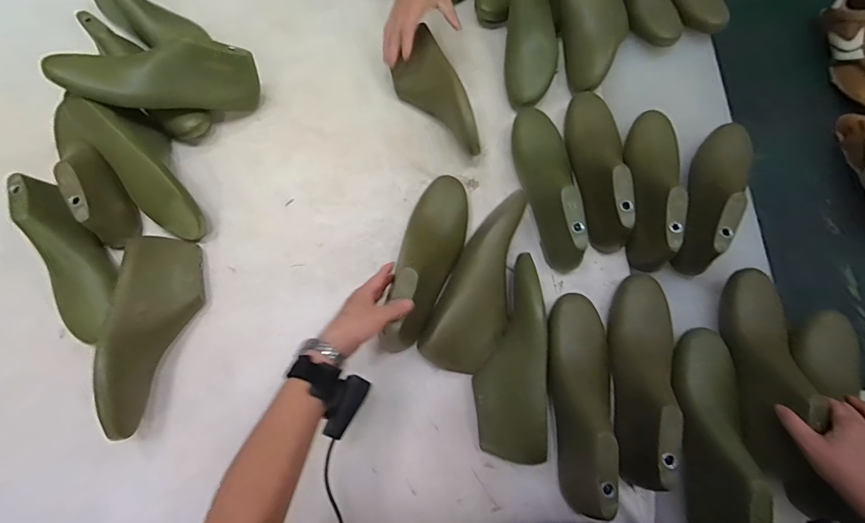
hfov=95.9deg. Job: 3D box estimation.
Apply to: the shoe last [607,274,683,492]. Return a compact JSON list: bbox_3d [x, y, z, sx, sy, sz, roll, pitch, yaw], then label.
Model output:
[{"bbox_3d":[0.282,0.147,0.514,0.080,0.091,0.266,9,73,4],"label":"shoe last"}]

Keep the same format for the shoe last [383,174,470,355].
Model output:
[{"bbox_3d":[-0.006,-0.006,0.563,0.081,0.086,0.267,16,72,5],"label":"shoe last"}]

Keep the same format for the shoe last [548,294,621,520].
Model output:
[{"bbox_3d":[0.200,0.175,0.510,0.080,0.088,0.261,0,73,1],"label":"shoe last"}]

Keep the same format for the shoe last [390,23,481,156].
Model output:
[{"bbox_3d":[0.000,-0.274,0.651,0.084,0.075,0.242,-21,74,-6],"label":"shoe last"}]

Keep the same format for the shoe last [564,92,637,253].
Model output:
[{"bbox_3d":[0.269,-0.160,0.604,0.087,0.088,0.276,0,73,1],"label":"shoe last"}]

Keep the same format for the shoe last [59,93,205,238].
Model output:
[{"bbox_3d":[-0.445,-0.151,0.602,0.089,0.110,0.243,-37,76,-10],"label":"shoe last"}]

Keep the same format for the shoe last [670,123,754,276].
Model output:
[{"bbox_3d":[0.437,-0.108,0.596,0.088,0.099,0.244,34,77,10],"label":"shoe last"}]

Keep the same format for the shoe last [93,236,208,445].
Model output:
[{"bbox_3d":[-0.380,0.087,0.539,0.082,0.089,0.266,-9,73,-2],"label":"shoe last"}]

